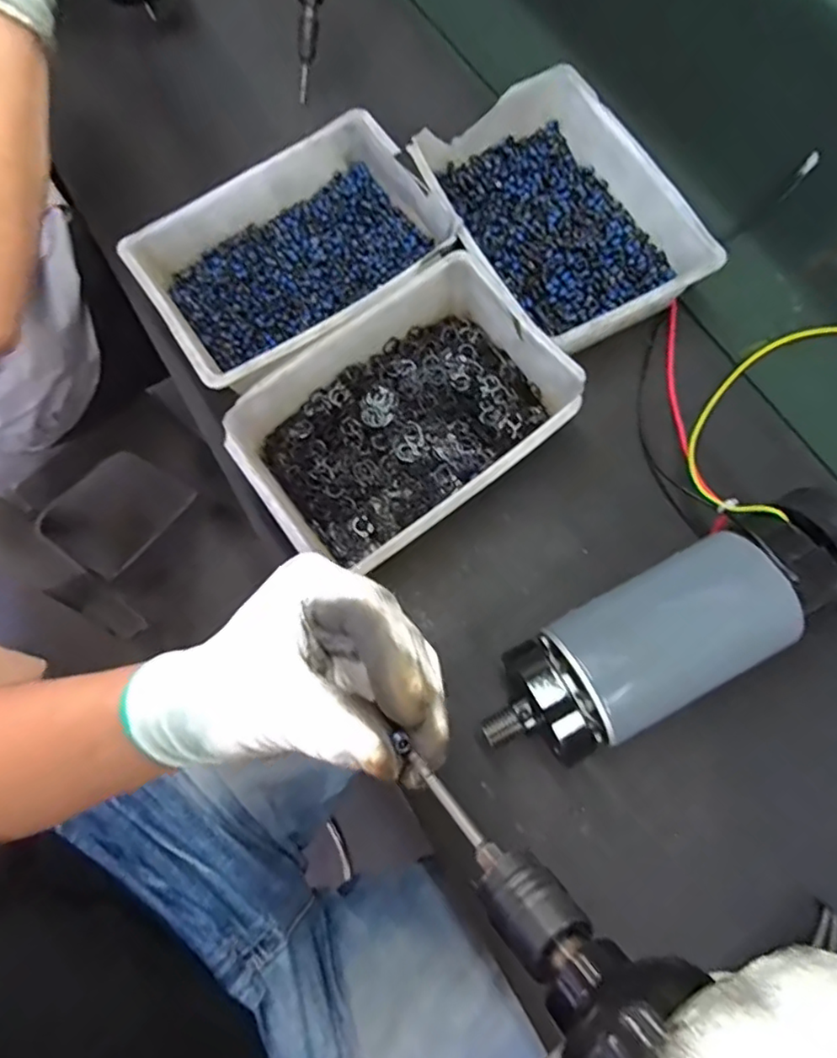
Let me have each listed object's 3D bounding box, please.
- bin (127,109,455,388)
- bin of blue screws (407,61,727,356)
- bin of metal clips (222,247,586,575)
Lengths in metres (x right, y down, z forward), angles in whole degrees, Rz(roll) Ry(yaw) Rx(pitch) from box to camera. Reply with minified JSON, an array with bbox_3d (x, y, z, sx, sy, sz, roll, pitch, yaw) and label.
[{"bbox_3d":[-0.086,-0.191,0.439,0.200,0.058,0.144,-35,76,-7],"label":"bin"},{"bbox_3d":[0.099,-0.224,0.446,0.149,0.052,0.205,-29,75,-6],"label":"bin of blue screws"},{"bbox_3d":[-0.011,-0.071,0.398,0.200,0.050,0.144,-36,76,-7],"label":"bin of metal clips"}]

